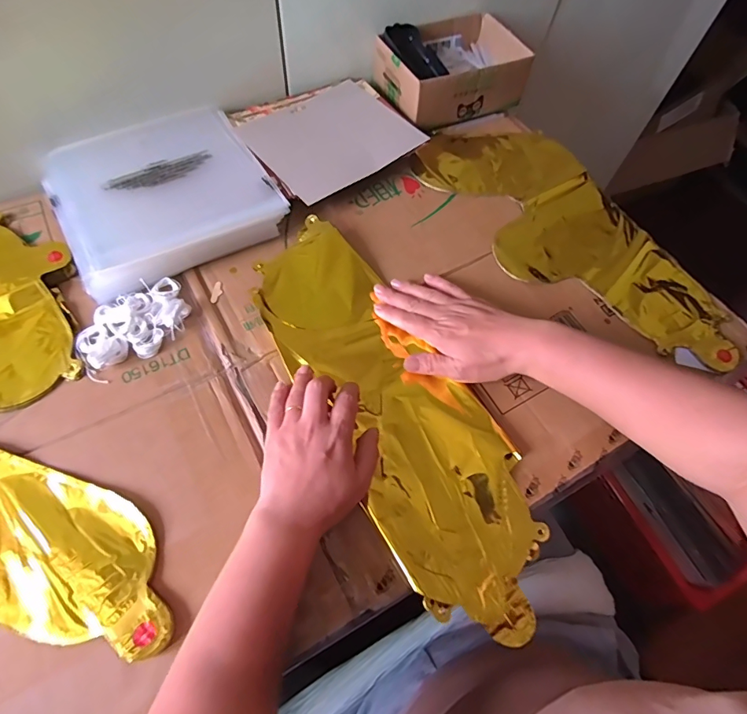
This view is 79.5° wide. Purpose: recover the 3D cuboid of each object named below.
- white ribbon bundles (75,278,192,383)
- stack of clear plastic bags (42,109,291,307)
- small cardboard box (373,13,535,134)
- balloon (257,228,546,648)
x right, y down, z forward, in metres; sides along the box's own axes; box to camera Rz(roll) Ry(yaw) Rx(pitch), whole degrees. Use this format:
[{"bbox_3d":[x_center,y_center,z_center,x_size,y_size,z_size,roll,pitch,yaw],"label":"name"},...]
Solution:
[{"bbox_3d":[-0.236,-0.032,0.440,0.107,0.018,0.071,-30,68,-18],"label":"white ribbon bundles"},{"bbox_3d":[-0.236,-0.186,0.510,0.220,0.034,0.208,-28,68,-17],"label":"stack of clear plastic bags"},{"bbox_3d":[0.107,-0.412,0.641,0.187,0.069,0.150,-21,66,-14],"label":"small cardboard box"},{"bbox_3d":[0.018,0.043,0.432,0.137,0.017,0.422,-27,69,-16],"label":"balloon"}]

